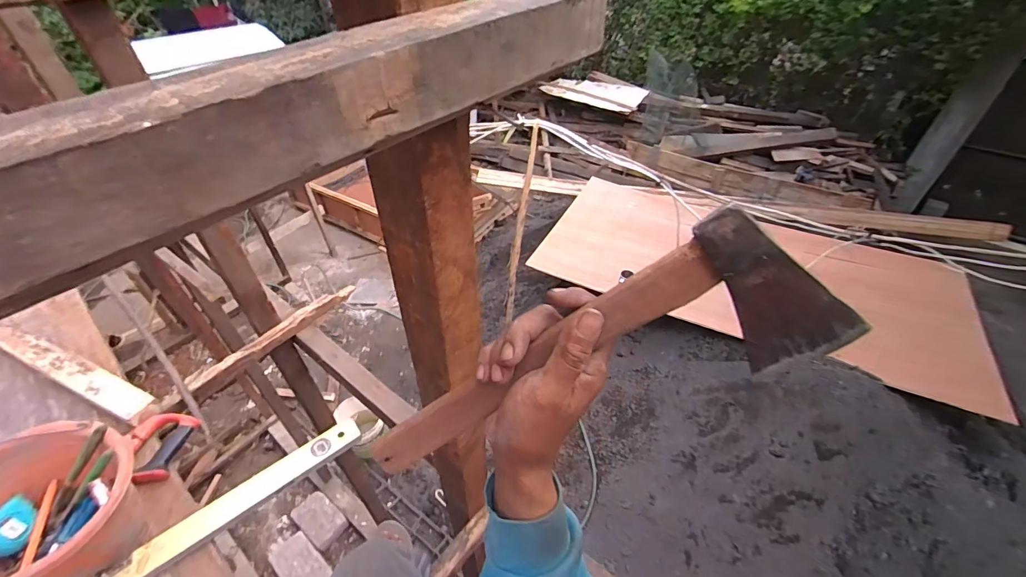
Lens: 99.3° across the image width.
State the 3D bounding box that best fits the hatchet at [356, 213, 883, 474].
[{"bbox_3d":[0.035,0.060,0.307,0.334,0.093,0.035,-30,5,24],"label":"hatchet"}]

